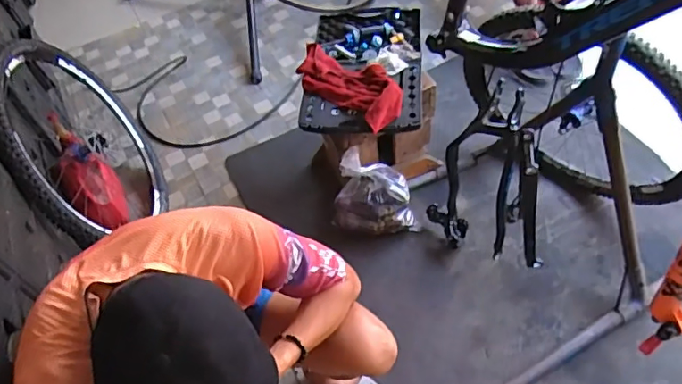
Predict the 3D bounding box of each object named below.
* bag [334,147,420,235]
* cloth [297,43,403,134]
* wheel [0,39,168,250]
[{"bbox_3d":[0.115,0.020,1.607,0.249,0.220,0.183,16,56,19],"label":"bag"},{"bbox_3d":[0.013,-0.308,1.449,0.168,0.043,0.381,-40,58,-22],"label":"cloth"},{"bbox_3d":[-0.774,-0.136,1.569,0.128,0.664,0.691,-24,57,9],"label":"wheel"}]

